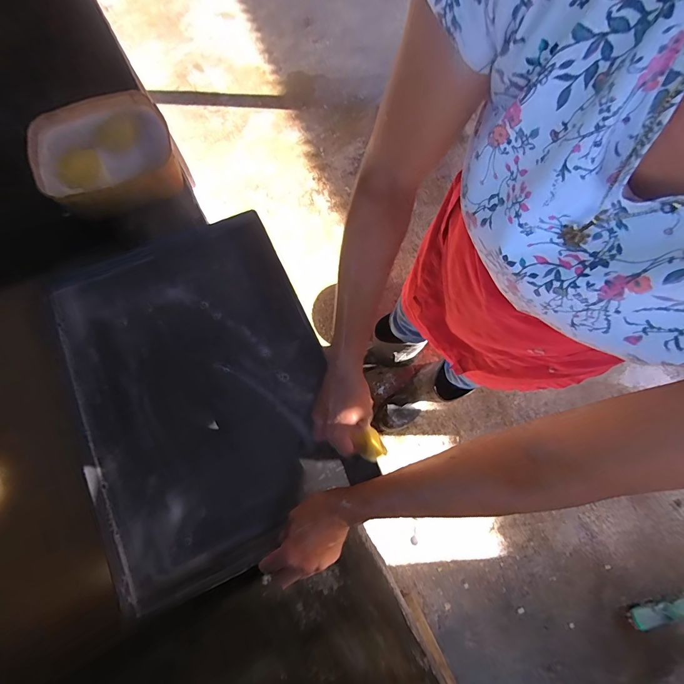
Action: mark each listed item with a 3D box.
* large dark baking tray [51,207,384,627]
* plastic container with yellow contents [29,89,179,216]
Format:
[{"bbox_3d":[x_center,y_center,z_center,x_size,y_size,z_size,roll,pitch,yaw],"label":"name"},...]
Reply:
[{"bbox_3d":[-0.197,0.058,0.498,0.331,0.027,0.469,-24,75,-6],"label":"large dark baking tray"},{"bbox_3d":[-0.373,-0.298,0.556,0.203,0.061,0.175,-25,76,-9],"label":"plastic container with yellow contents"}]

